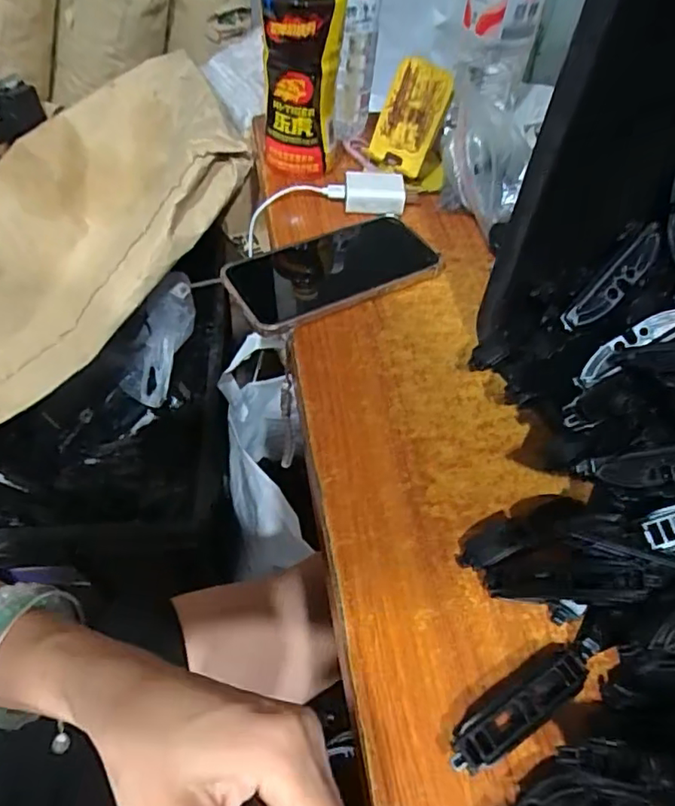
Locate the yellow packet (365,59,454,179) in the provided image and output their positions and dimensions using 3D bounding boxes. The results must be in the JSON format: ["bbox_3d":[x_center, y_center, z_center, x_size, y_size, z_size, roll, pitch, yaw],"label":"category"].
[{"bbox_3d":[0.065,-0.260,0.528,0.060,0.094,0.019,41,39,18],"label":"yellow packet"}]

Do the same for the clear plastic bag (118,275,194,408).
[{"bbox_3d":[-0.251,-0.096,0.819,0.071,0.040,0.212,8,71,10],"label":"clear plastic bag"}]

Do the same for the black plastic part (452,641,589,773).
[{"bbox_3d":[0.085,0.141,0.267,0.080,0.018,0.022,-27,58,-24],"label":"black plastic part"}]

